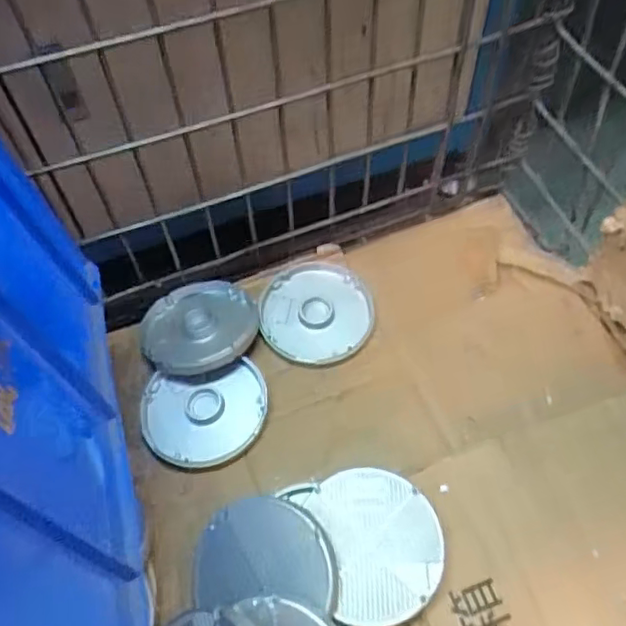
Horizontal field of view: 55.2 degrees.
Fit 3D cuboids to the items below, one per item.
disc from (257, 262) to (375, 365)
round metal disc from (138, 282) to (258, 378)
[{"bbox_3d":[0.003,-0.007,0.747,0.136,0.015,0.145,-1,56,2],"label":"disc"},{"bbox_3d":[-0.138,0.016,0.727,0.138,0.026,0.146,-4,44,4],"label":"round metal disc"}]

